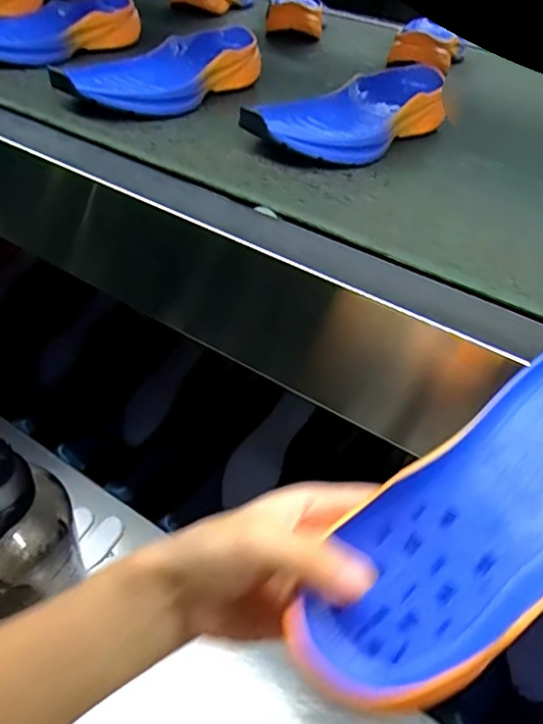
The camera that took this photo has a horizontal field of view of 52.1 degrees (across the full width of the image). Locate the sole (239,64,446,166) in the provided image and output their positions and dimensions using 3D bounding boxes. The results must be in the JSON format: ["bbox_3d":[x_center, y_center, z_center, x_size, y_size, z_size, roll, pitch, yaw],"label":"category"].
[{"bbox_3d":[0.073,-0.219,0.494,0.095,0.044,0.245,30,45,24],"label":"sole"}]

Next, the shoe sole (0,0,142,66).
[{"bbox_3d":[-0.259,-0.369,0.619,0.114,0.046,0.233,21,44,12],"label":"shoe sole"}]

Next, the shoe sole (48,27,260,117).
[{"bbox_3d":[-0.102,-0.284,0.551,0.107,0.042,0.260,24,45,15],"label":"shoe sole"}]

